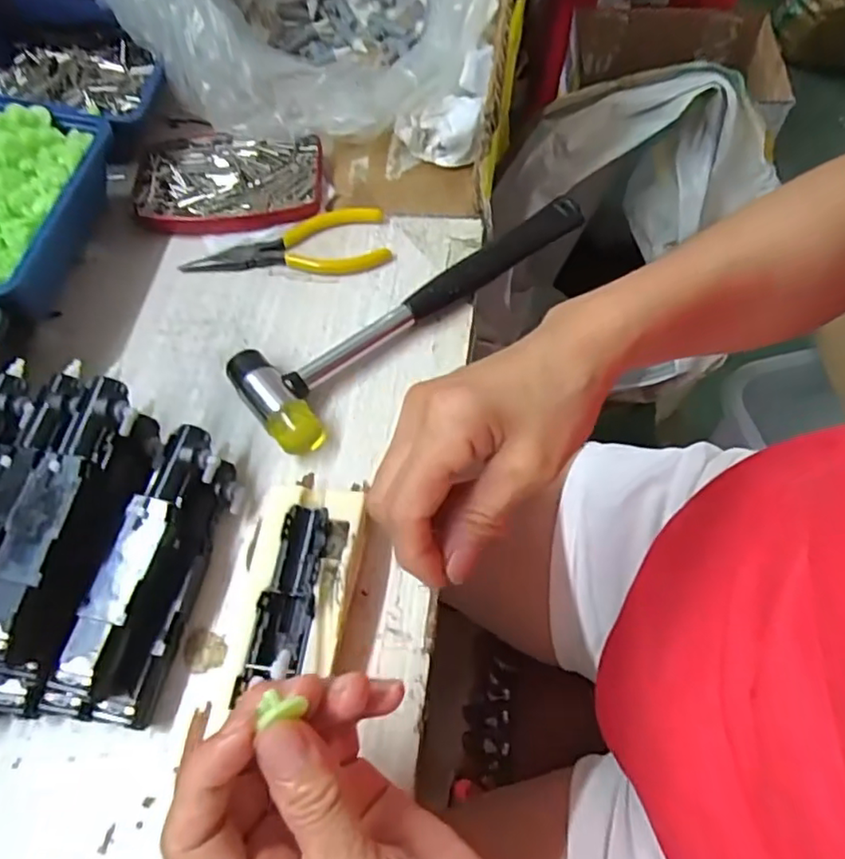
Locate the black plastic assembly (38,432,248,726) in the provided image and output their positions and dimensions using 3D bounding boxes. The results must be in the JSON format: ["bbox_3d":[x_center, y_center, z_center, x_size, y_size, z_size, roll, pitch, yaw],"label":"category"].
[{"bbox_3d":[-0.116,0.062,0.273,0.032,0.039,0.122,11,62,8],"label":"black plastic assembly"}]

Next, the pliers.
[{"bbox_3d":[-0.085,-0.114,0.379,0.124,0.009,0.045,-6,61,-2],"label":"pliers"}]

